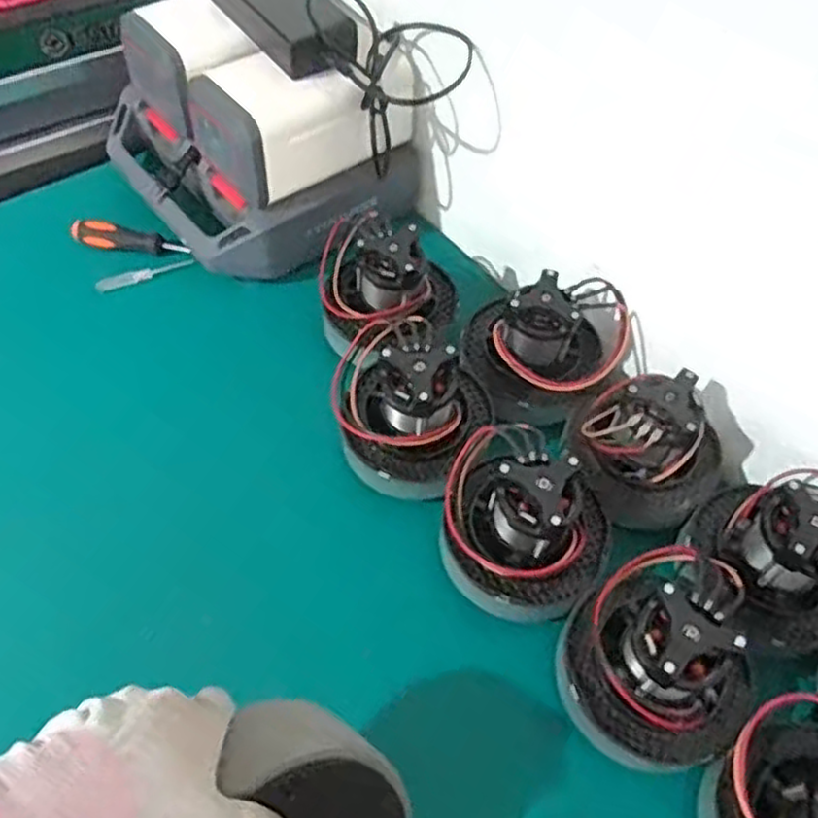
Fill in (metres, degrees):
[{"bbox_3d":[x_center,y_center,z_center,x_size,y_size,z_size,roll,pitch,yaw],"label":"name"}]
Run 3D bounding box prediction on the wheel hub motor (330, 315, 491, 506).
[{"bbox_3d":[-0.002,-0.006,0.598,0.127,0.090,0.124,17,55,8],"label":"wheel hub motor"}]

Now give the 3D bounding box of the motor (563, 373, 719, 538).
[{"bbox_3d":[0.195,0.025,0.589,0.130,0.091,0.104,27,56,14],"label":"motor"}]

